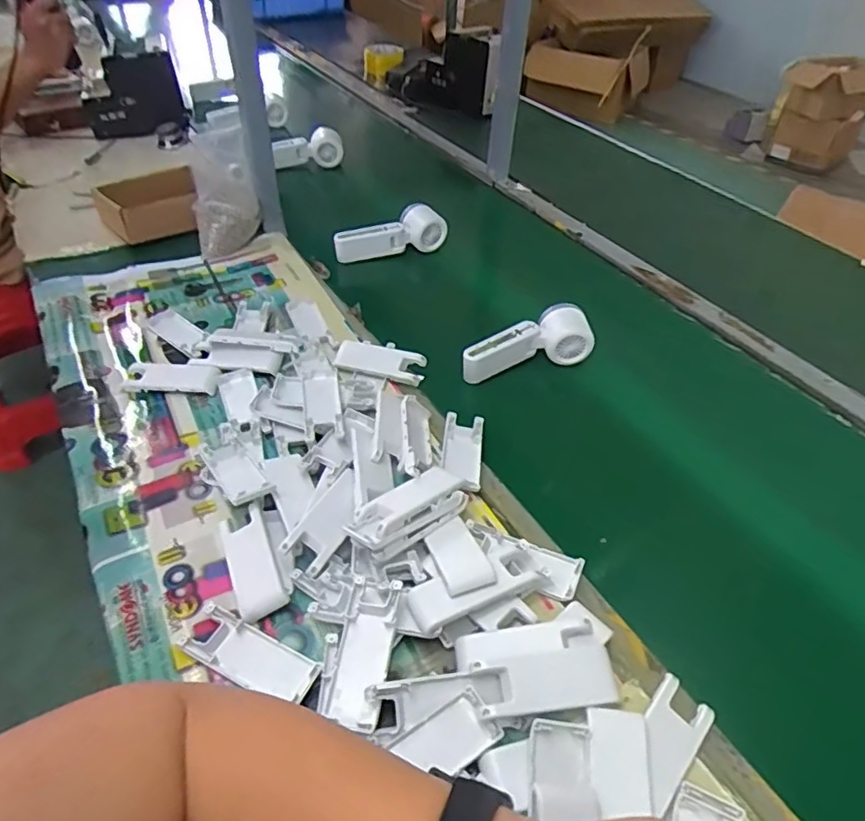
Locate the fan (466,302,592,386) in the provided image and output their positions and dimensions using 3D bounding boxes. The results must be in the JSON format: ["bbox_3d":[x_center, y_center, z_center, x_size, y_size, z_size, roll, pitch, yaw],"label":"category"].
[{"bbox_3d":[0.114,-0.072,0.712,0.156,0.053,0.067,-23,50,-23],"label":"fan"}]

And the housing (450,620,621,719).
[{"bbox_3d":[0.076,0.178,0.430,0.107,0.013,0.066,-5,45,-7],"label":"housing"}]

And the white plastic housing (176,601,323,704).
[{"bbox_3d":[-0.137,0.183,0.451,0.106,0.011,0.041,19,47,17],"label":"white plastic housing"}]

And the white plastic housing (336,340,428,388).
[{"bbox_3d":[-0.061,-0.060,0.700,0.105,0.010,0.051,12,45,10],"label":"white plastic housing"}]

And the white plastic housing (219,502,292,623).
[{"bbox_3d":[-0.149,0.124,0.501,0.042,0.015,0.095,-19,48,-20],"label":"white plastic housing"}]

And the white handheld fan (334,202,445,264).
[{"bbox_3d":[-0.065,-0.265,0.911,0.172,0.062,0.041,-9,45,-12],"label":"white handheld fan"}]

